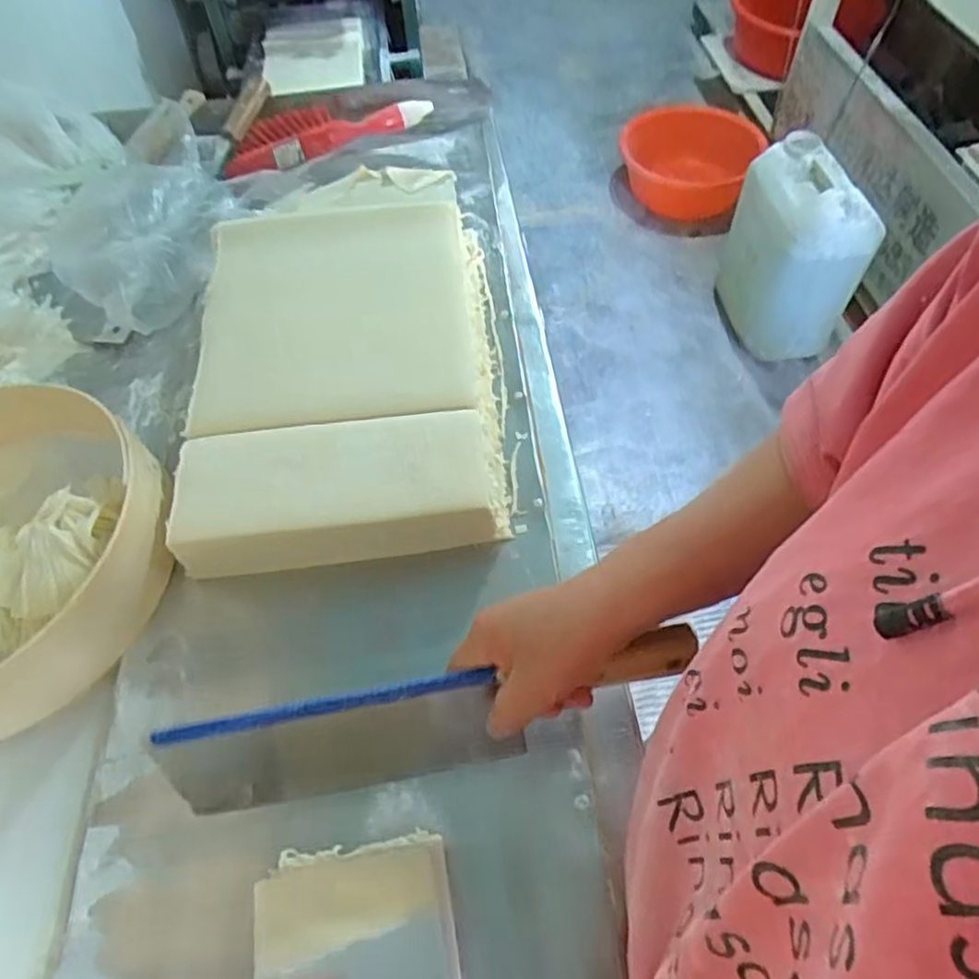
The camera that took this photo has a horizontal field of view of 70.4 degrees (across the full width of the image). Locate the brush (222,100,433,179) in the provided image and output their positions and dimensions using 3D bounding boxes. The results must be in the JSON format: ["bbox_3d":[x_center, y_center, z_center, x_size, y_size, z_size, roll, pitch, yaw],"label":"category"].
[{"bbox_3d":[-0.222,-0.478,0.923,0.293,0.038,0.091,-30,60,-17],"label":"brush"}]

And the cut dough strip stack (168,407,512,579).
[{"bbox_3d":[-0.122,0.002,0.584,0.257,0.064,0.104,-8,57,-1],"label":"cut dough strip stack"}]

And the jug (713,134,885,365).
[{"bbox_3d":[0.715,-0.537,1.619,0.234,0.404,0.339,0,56,2],"label":"jug"}]

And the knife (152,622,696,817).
[{"bbox_3d":[-0.033,0.143,0.427,0.316,0.097,0.034,-14,57,1],"label":"knife"}]

